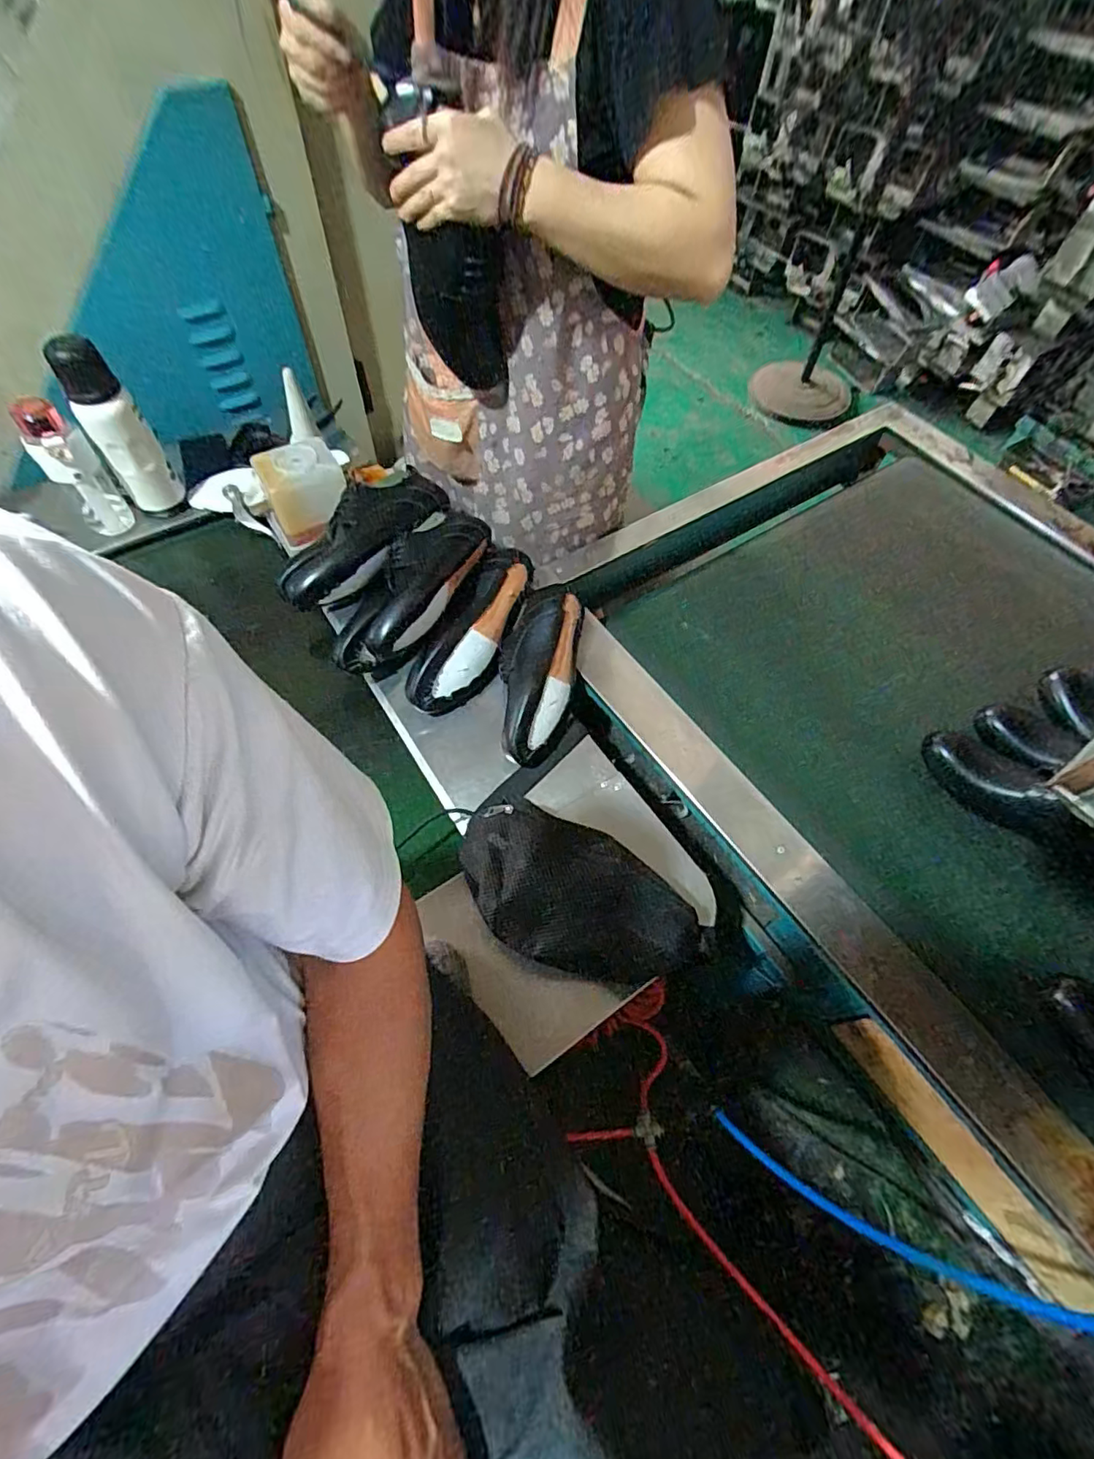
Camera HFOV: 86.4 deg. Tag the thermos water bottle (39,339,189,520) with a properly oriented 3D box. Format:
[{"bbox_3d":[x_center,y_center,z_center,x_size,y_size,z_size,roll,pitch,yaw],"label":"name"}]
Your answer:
[{"bbox_3d":[-0.622,-0.426,0.857,0.076,0.245,0.075,-36,67,-20],"label":"thermos water bottle"}]

